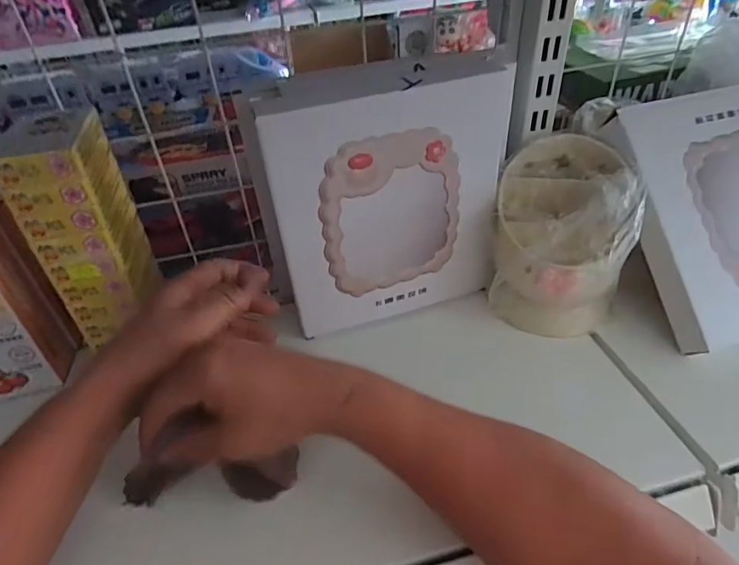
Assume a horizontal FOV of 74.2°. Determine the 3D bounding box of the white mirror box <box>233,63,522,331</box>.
[{"bbox_3d":[0.009,-0.070,0.416,0.199,0.199,0.075,-11,41,-7],"label":"white mirror box"}]

